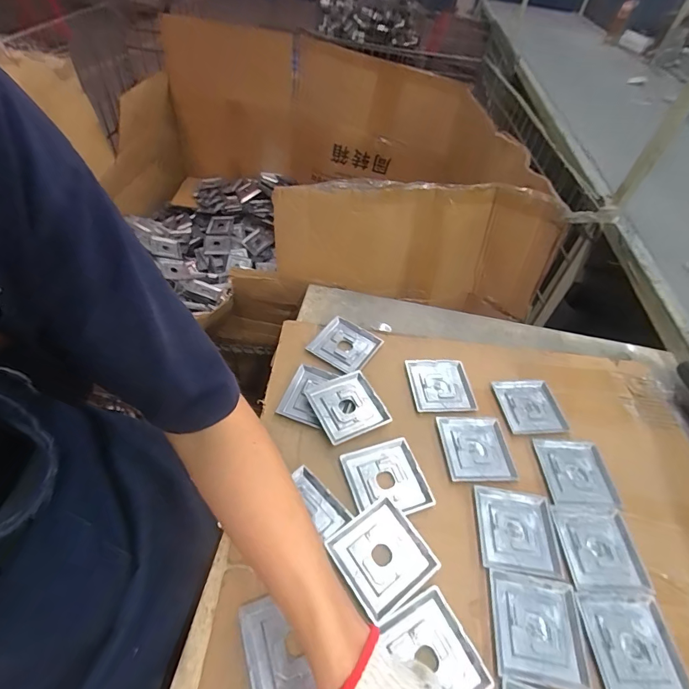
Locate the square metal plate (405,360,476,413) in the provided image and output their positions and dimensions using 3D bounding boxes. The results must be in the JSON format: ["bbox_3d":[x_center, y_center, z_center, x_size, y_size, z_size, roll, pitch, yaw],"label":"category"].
[{"bbox_3d":[0.144,0.060,0.597,0.091,0.005,0.088,1,48,-9],"label":"square metal plate"}]

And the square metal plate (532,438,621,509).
[{"bbox_3d":[0.304,0.168,0.528,0.088,0.004,0.090,6,47,-4],"label":"square metal plate"}]

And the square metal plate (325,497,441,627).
[{"bbox_3d":[0.040,0.226,0.430,0.090,0.011,0.092,-26,57,-28],"label":"square metal plate"}]

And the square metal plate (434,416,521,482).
[{"bbox_3d":[0.175,0.138,0.534,0.091,0.004,0.091,2,48,-7],"label":"square metal plate"}]

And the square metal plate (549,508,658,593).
[{"bbox_3d":[0.296,0.237,0.466,0.090,0.009,0.090,6,47,-4],"label":"square metal plate"}]

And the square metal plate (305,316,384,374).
[{"bbox_3d":[0.000,0.002,0.635,0.091,0.013,0.091,29,50,16],"label":"square metal plate"}]

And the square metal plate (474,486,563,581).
[{"bbox_3d":[0.199,0.216,0.466,0.089,0.004,0.091,10,47,0],"label":"square metal plate"}]

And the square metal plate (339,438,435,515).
[{"bbox_3d":[0.050,0.164,0.488,0.090,0.011,0.090,-10,50,-18],"label":"square metal plate"}]

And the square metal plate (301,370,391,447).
[{"bbox_3d":[0.003,0.084,0.551,0.091,0.006,0.092,-17,53,-23],"label":"square metal plate"}]

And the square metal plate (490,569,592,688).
[{"bbox_3d":[0.195,0.285,0.403,0.089,0.005,0.090,11,47,1],"label":"square metal plate"}]

